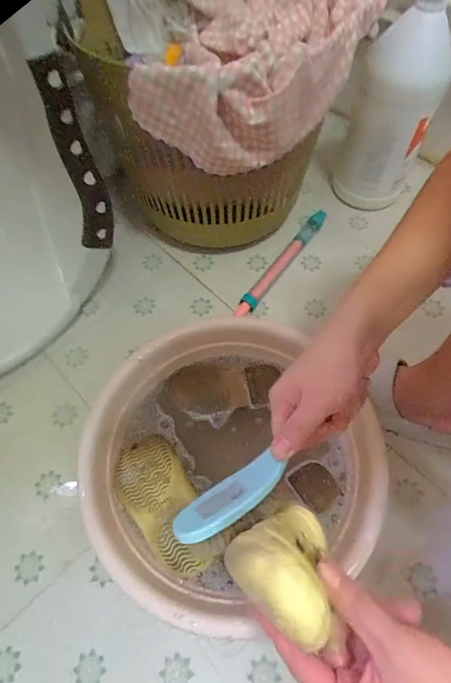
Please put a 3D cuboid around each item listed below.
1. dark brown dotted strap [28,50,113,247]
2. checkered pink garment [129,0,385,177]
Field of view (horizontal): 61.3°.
[{"bbox_3d":[-0.206,-0.243,0.524,0.045,0.256,0.060,-2,60,1],"label":"dark brown dotted strap"},{"bbox_3d":[0.047,-0.436,0.554,0.299,0.122,0.389,1,60,3],"label":"checkered pink garment"}]

